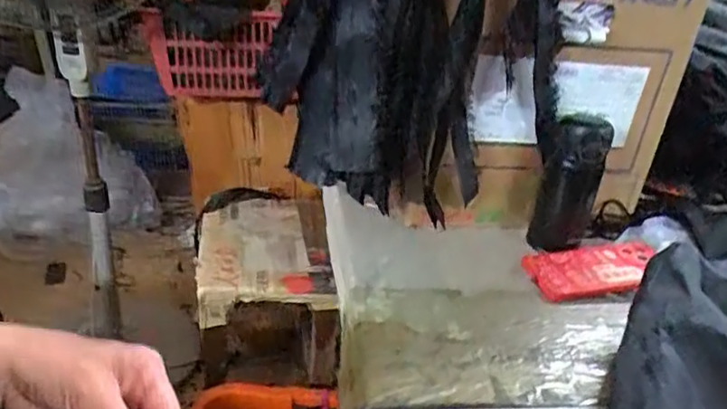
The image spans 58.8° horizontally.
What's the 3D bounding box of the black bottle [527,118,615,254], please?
[{"bbox_3d":[0.234,-0.019,0.743,0.064,0.156,0.081,16,29,16],"label":"black bottle"}]

